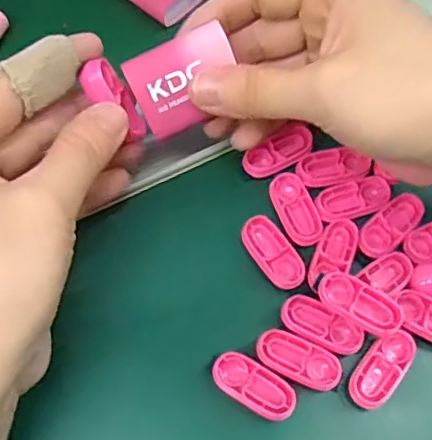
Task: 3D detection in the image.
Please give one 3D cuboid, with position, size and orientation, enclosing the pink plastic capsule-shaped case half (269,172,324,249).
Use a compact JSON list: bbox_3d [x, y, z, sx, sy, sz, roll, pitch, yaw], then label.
[{"bbox_3d":[0.035,-0.006,0.258,0.017,0.004,0.034,-20,68,-8],"label":"pink plastic capsule-shaped case half"}]

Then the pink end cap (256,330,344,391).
[{"bbox_3d":[0.033,0.055,0.234,0.034,0.004,0.015,25,69,10],"label":"pink end cap"}]

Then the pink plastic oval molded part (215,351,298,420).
[{"bbox_3d":[0.015,0.064,0.228,0.034,0.004,0.014,30,70,12],"label":"pink plastic oval molded part"}]

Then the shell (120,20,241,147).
[{"bbox_3d":[-0.013,-0.053,0.235,0.038,0.015,0.033,-20,107,-2],"label":"shell"}]

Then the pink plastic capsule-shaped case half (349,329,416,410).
[{"bbox_3d":[0.066,0.058,0.234,0.015,0.005,0.034,35,71,14],"label":"pink plastic capsule-shaped case half"}]

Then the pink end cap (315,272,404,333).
[{"bbox_3d":[0.058,0.034,0.238,0.035,0.012,0.014,28,69,12],"label":"pink end cap"}]

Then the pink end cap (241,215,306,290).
[{"bbox_3d":[0.024,0.013,0.253,0.016,0.004,0.034,-34,71,-14],"label":"pink end cap"}]

